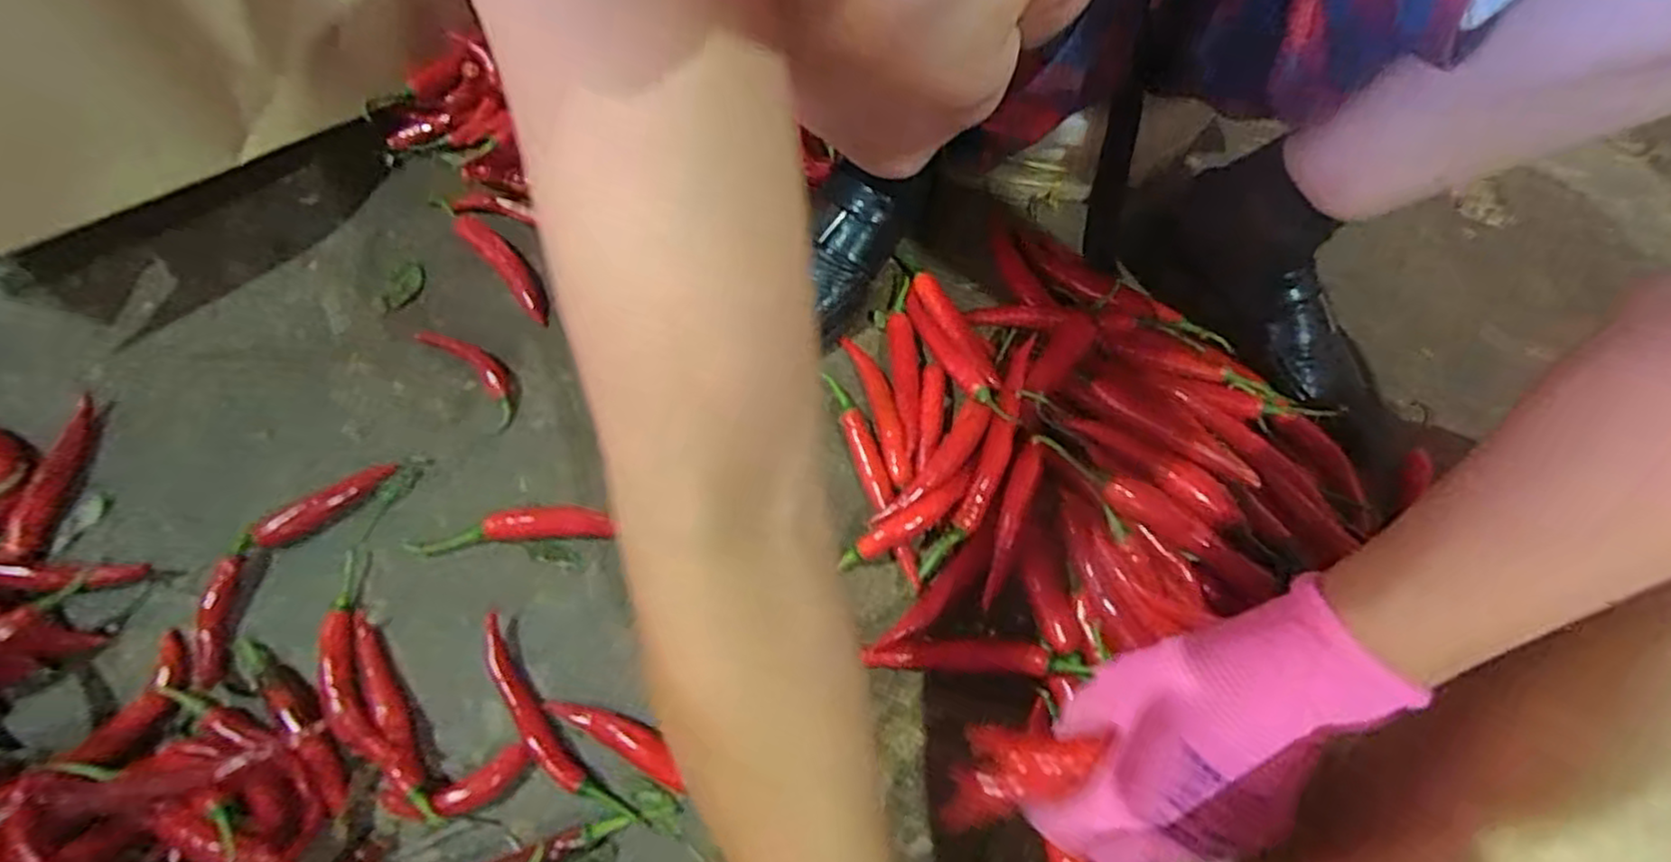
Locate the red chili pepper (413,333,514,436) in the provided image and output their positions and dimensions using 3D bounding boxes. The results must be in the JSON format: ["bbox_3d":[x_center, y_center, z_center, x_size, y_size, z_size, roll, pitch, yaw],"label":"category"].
[{"bbox_3d":[-0.262,-0.044,0.528,0.031,0.027,0.094,-41,72,-19],"label":"red chili pepper"}]

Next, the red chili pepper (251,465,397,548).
[{"bbox_3d":[-0.337,0.047,0.478,0.086,0.016,0.019,-38,68,-17],"label":"red chili pepper"}]

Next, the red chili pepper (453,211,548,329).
[{"bbox_3d":[-0.264,-0.135,0.572,0.022,0.017,0.128,-39,69,-17],"label":"red chili pepper"}]

